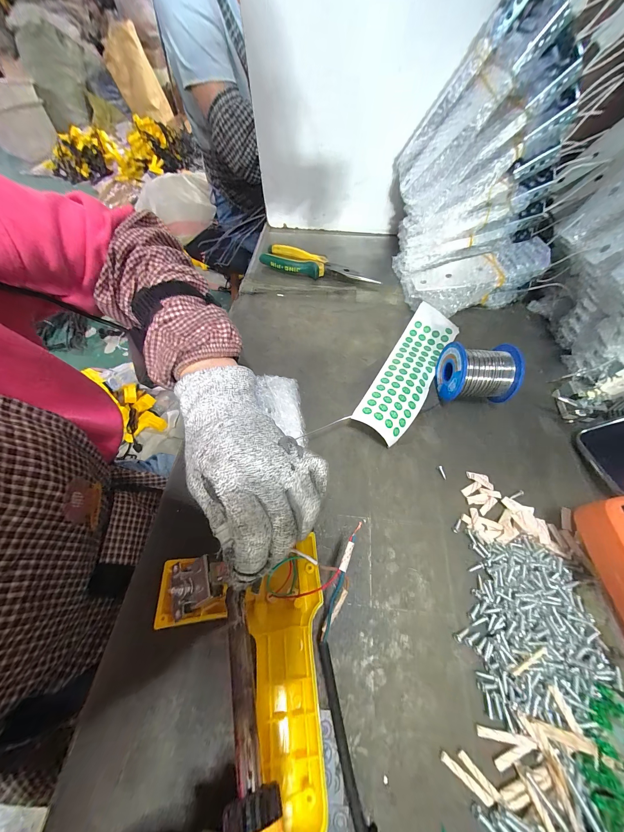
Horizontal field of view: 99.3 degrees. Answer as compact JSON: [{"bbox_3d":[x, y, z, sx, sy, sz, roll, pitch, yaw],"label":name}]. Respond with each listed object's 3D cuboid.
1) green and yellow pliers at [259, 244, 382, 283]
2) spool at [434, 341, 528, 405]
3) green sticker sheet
[{"bbox_3d":[0.006,-0.242,0.433,0.193,0.023,0.047,22,62,14],"label":"green and yellow pliers"},{"bbox_3d":[0.183,-0.046,0.295,0.074,0.052,0.057,2,59,3],"label":"spool"},{"bbox_3d":[0.121,-0.060,0.321,0.059,0.026,0.214,27,64,17],"label":"green sticker sheet"}]

